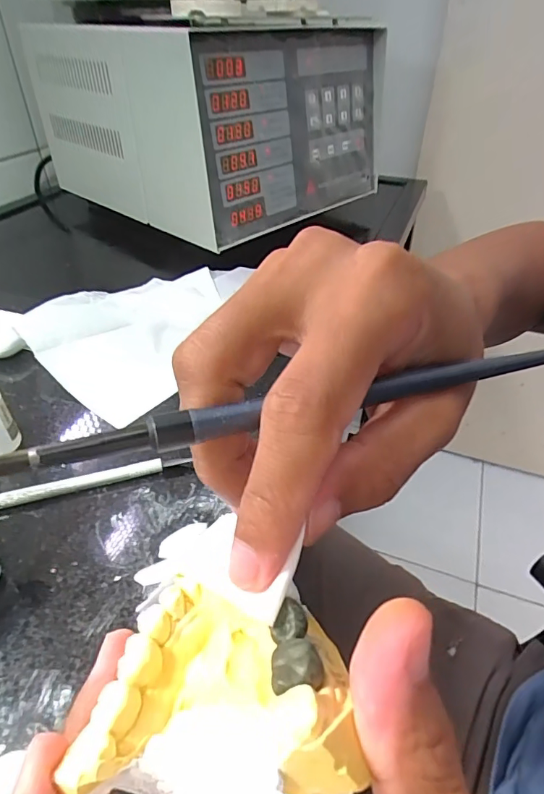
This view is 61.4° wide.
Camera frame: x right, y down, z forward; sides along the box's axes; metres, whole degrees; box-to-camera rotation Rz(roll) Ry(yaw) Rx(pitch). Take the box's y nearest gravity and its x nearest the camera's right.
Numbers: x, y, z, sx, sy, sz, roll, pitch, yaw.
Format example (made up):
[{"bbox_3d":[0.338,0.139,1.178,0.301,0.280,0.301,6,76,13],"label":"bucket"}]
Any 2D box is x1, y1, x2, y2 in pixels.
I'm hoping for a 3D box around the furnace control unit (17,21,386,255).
[{"bbox_3d":[-0.073,-0.372,0.611,0.318,0.186,0.332,30,47,31],"label":"furnace control unit"}]

